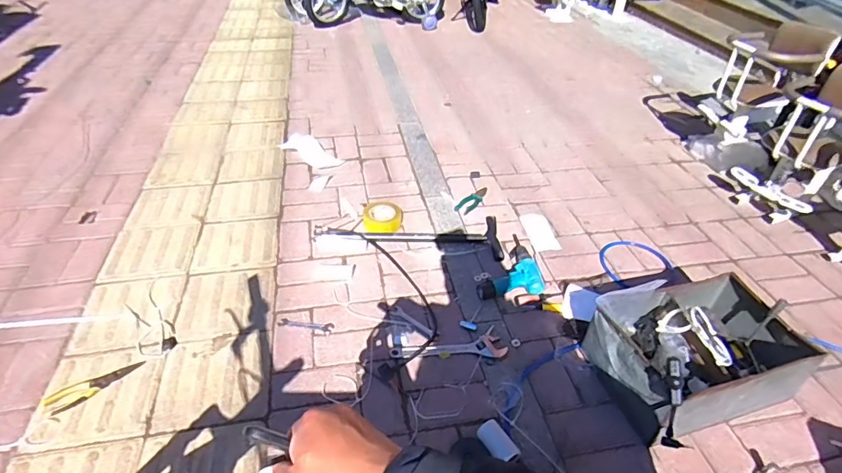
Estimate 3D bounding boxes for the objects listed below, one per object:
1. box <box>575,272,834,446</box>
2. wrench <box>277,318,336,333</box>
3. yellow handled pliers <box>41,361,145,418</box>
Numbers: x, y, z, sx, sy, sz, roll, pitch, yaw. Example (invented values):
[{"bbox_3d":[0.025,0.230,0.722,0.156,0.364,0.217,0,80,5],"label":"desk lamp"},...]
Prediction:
[{"bbox_3d":[0.636,0.252,1.101,0.431,0.196,0.328,-8,41,-15],"label":"box"},{"bbox_3d":[-0.301,0.234,1.256,0.141,0.005,0.028,6,39,3],"label":"wrench"},{"bbox_3d":[-0.733,0.339,1.073,0.192,0.012,0.061,-21,45,-28],"label":"yellow handled pliers"}]

